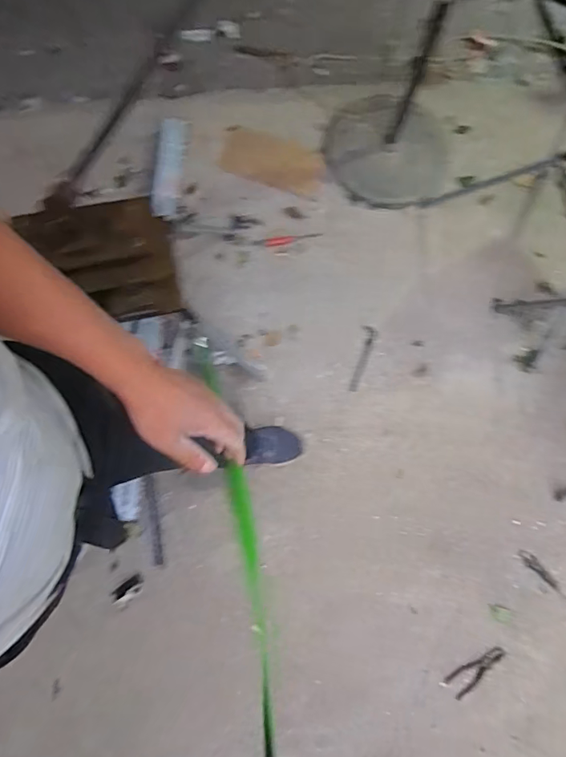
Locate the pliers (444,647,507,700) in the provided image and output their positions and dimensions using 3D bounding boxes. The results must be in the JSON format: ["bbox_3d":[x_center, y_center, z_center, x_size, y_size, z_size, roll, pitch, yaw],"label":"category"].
[{"bbox_3d":[0.515,0.774,1.262,0.174,0.007,0.066,-39,79,-9],"label":"pliers"}]

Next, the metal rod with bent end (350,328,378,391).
[{"bbox_3d":[0.258,-0.062,1.500,0.056,0.020,0.228,12,74,2],"label":"metal rod with bent end"}]

